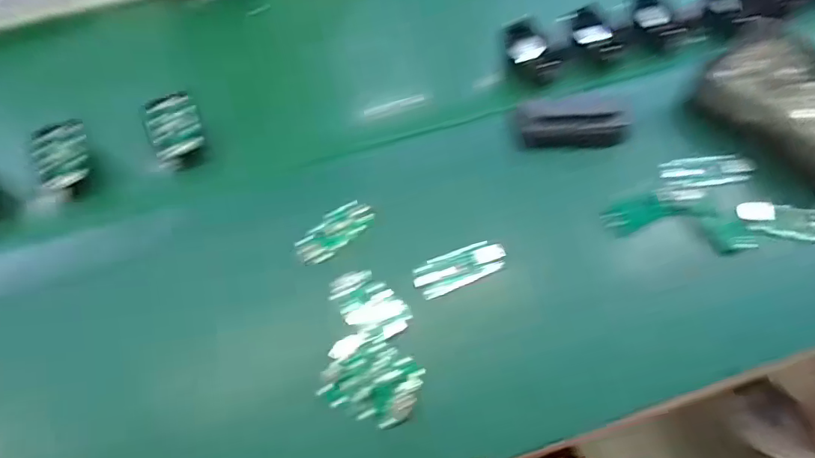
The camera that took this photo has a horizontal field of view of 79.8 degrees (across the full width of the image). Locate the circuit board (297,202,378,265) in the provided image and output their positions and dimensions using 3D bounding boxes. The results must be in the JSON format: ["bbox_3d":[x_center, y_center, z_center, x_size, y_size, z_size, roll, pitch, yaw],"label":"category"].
[{"bbox_3d":[-0.063,0.001,0.420,0.036,0.010,0.076,35,62,25],"label":"circuit board"}]

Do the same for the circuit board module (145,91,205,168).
[{"bbox_3d":[-0.230,-0.099,0.485,0.047,0.010,0.079,-17,74,-21],"label":"circuit board module"}]

